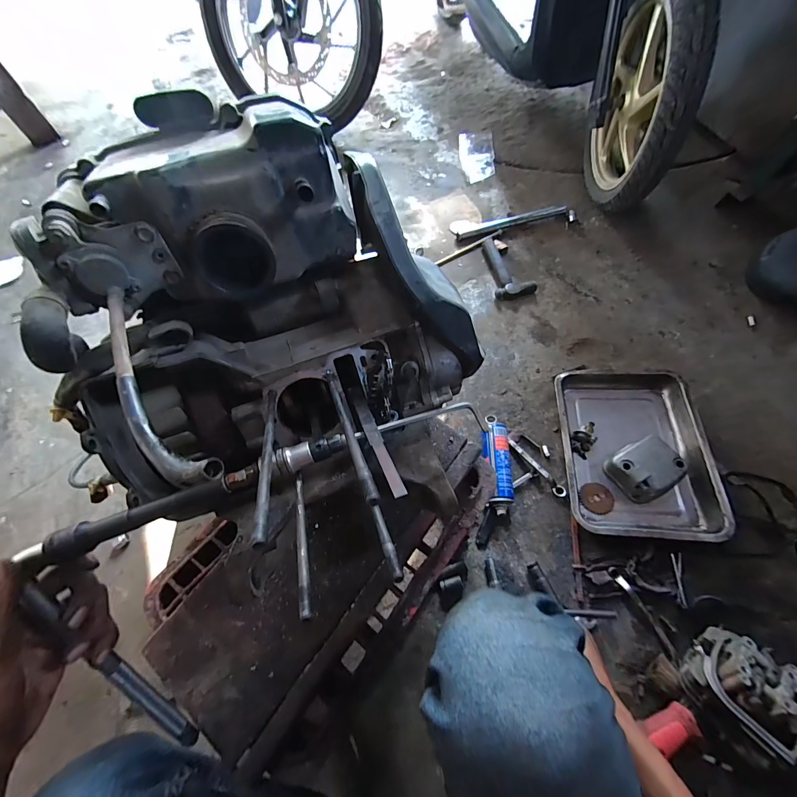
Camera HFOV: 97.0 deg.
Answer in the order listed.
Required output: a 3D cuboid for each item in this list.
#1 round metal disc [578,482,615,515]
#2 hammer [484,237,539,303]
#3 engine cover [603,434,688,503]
[{"bbox_3d":[0.395,0.198,0.701,0.064,0.006,0.061,-5,54,7],"label":"round metal disc"},{"bbox_3d":[0.291,-0.363,0.963,0.093,0.031,0.202,-13,68,-3],"label":"hammer"},{"bbox_3d":[0.485,0.135,0.689,0.114,0.057,0.102,-31,70,-11],"label":"engine cover"}]

